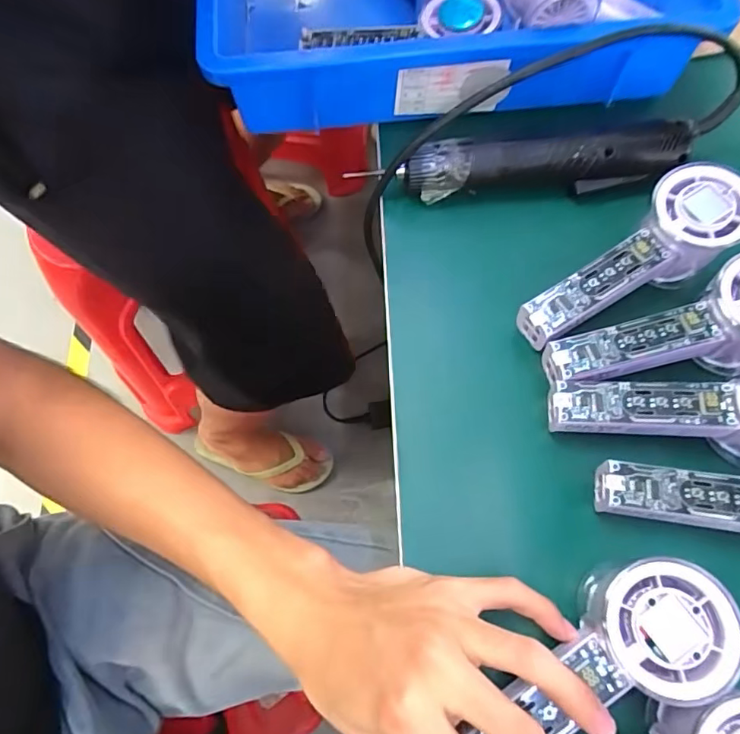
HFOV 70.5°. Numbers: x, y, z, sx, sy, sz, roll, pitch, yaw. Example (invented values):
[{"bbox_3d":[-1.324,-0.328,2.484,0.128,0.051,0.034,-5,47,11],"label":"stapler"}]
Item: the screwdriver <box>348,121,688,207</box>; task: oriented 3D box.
[{"bbox_3d":[0.107,-0.144,0.366,0.223,0.032,0.035,-7,69,-2],"label":"screwdriver"}]

